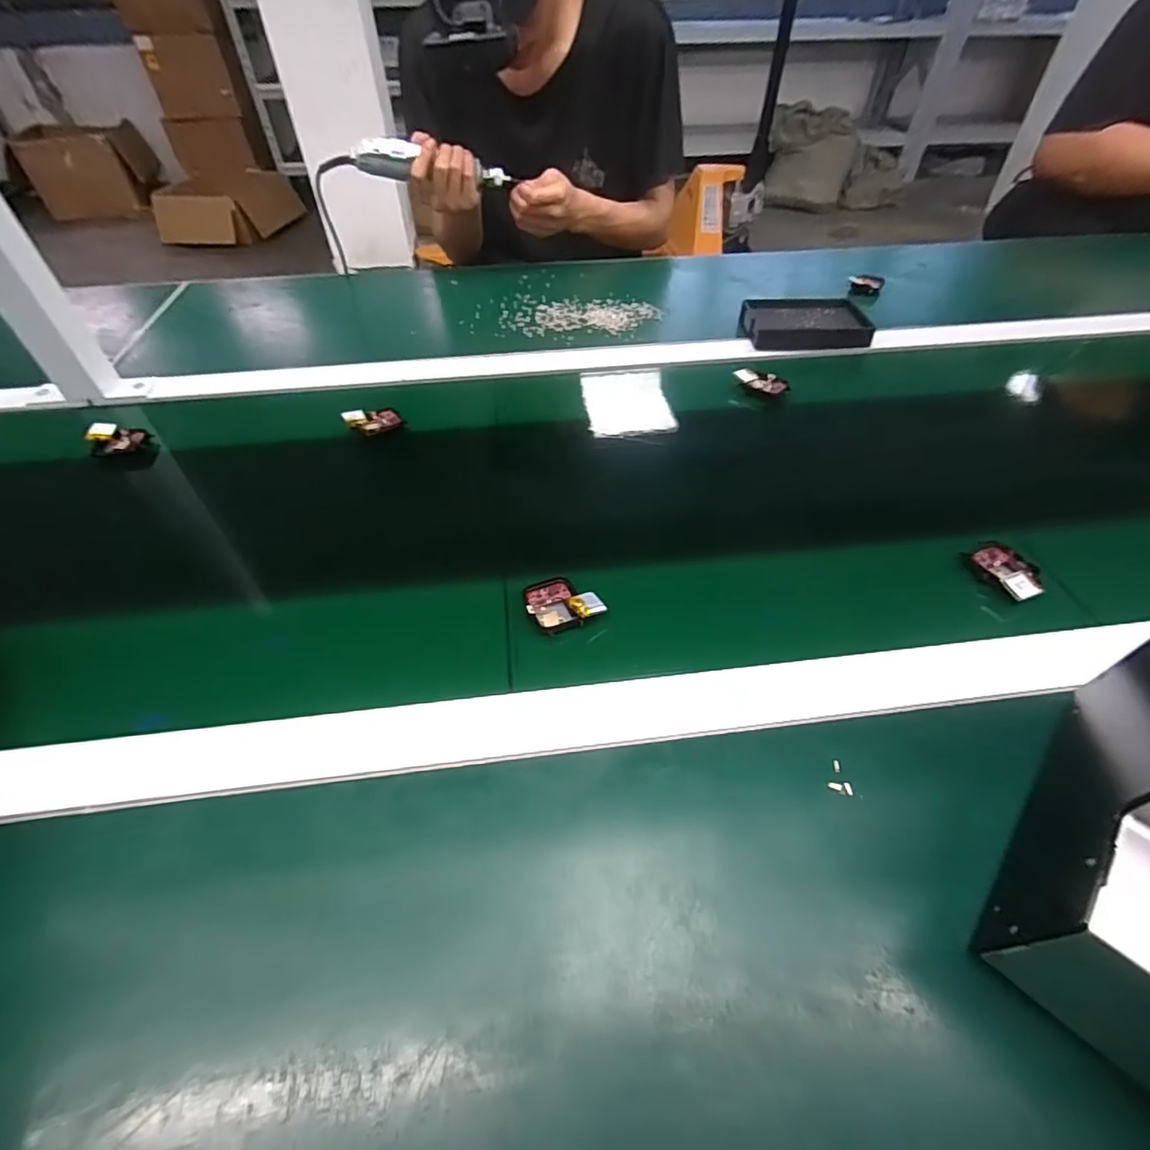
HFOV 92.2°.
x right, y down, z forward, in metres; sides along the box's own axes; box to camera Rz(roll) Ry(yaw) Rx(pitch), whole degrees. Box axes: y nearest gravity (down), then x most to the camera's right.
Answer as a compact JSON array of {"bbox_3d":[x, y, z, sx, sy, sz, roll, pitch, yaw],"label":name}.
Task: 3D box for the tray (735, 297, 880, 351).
[{"bbox_3d":[0.279,-0.310,0.681,0.148,0.029,0.089,5,45,2],"label":"tray"}]

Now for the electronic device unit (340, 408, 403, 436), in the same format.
[{"bbox_3d":[-0.199,-0.153,0.549,0.051,0.014,0.031,-18,48,-20],"label":"electronic device unit"}]

